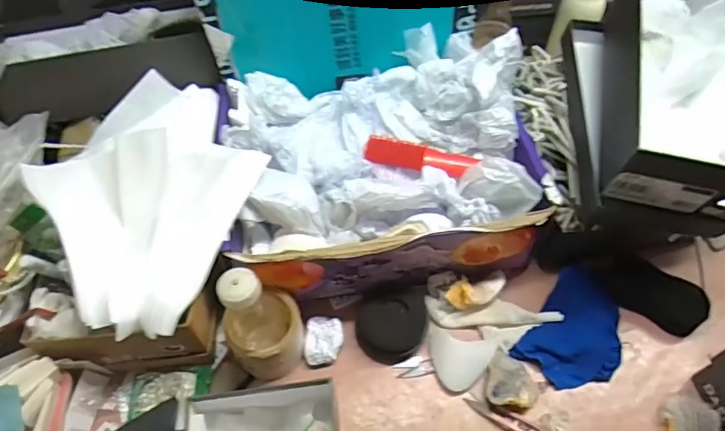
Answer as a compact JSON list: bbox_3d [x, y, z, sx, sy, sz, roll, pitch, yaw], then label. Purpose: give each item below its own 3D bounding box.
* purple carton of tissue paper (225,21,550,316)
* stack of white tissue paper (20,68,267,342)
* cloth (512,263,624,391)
[{"bbox_3d":[0.023,-0.065,0.679,0.382,0.185,0.282,-7,55,-4],"label":"purple carton of tissue paper"},{"bbox_3d":[-0.247,-0.039,0.607,0.234,0.065,0.318,-29,60,-18],"label":"stack of white tissue paper"},{"bbox_3d":[0.273,0.146,0.644,0.108,0.030,0.145,33,74,13],"label":"cloth"}]

